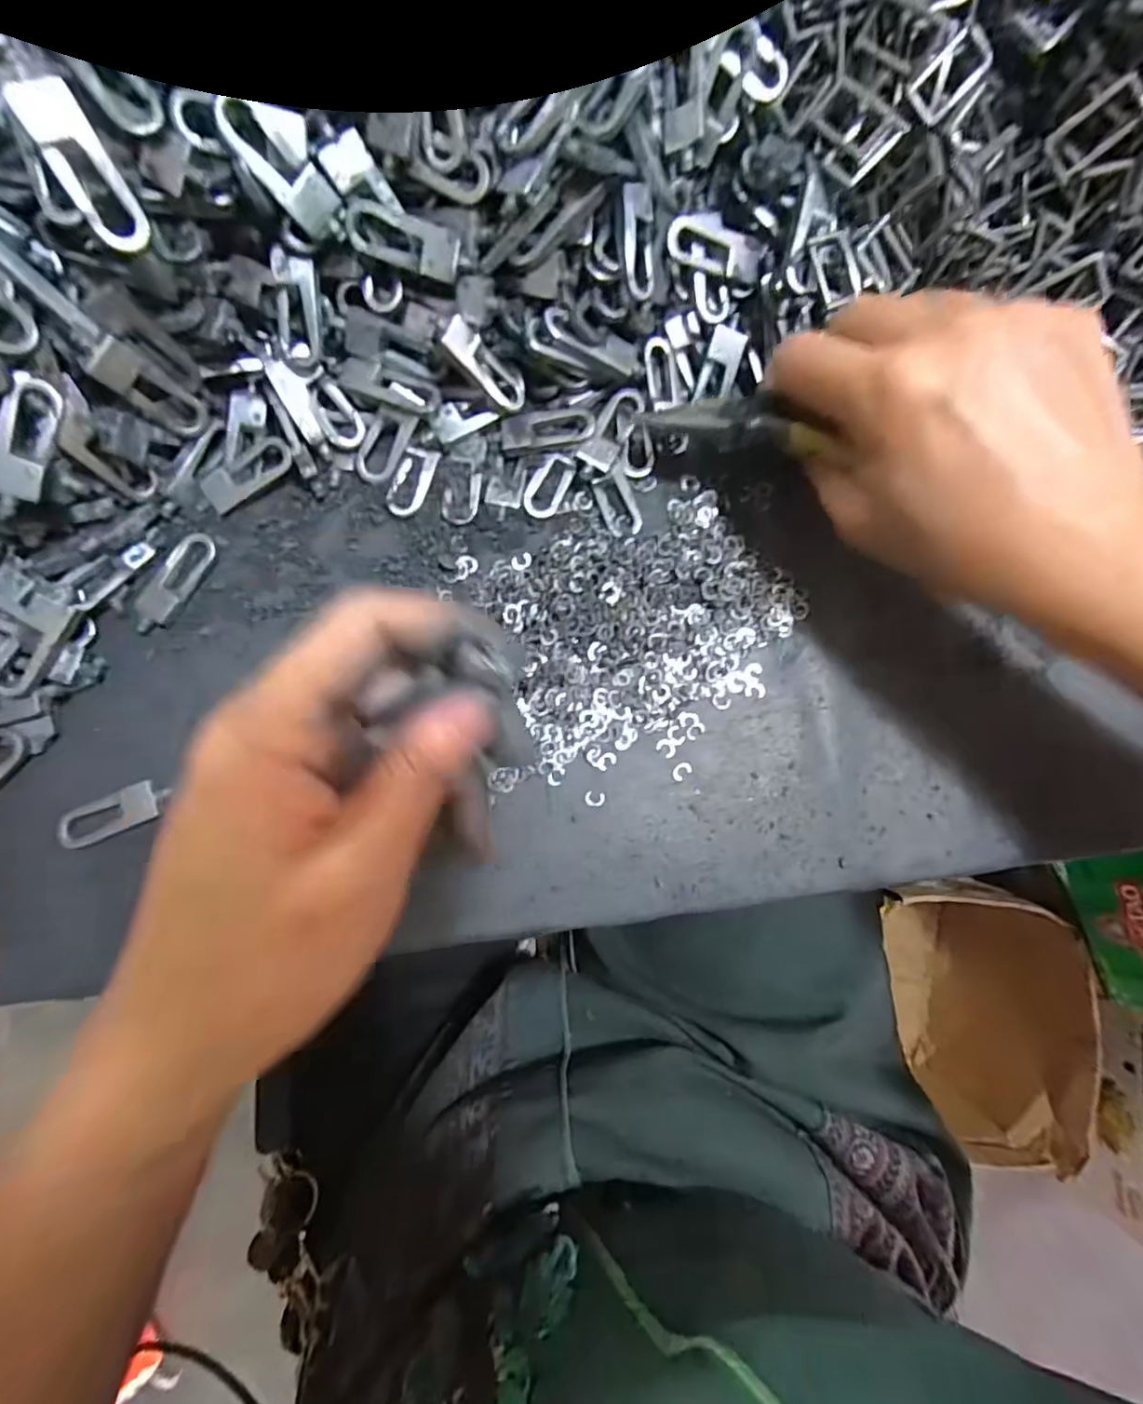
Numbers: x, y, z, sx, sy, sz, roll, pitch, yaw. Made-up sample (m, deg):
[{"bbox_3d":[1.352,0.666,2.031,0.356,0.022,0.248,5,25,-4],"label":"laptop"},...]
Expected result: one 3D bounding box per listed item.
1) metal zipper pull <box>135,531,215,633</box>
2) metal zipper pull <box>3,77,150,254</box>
[{"bbox_3d":[-0.158,-0.048,0.235,0.014,0.004,0.044,31,80,-7],"label":"metal zipper pull"},{"bbox_3d":[-0.140,-0.153,0.171,0.015,0.004,0.039,-41,128,-23],"label":"metal zipper pull"}]

